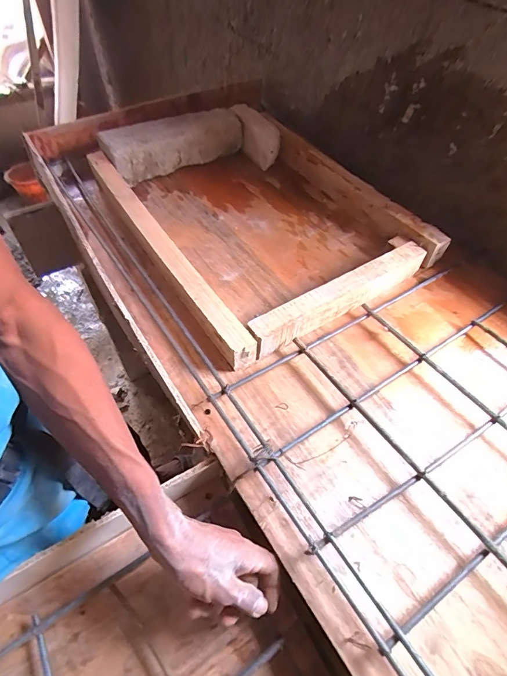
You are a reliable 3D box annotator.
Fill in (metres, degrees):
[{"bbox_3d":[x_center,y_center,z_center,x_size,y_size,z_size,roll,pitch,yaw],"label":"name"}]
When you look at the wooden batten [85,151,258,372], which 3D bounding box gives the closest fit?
[{"bbox_3d":[-0.169,-0.160,0.638,0.044,0.059,0.560,-28,59,-20],"label":"wooden batten"}]

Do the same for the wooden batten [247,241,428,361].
[{"bbox_3d":[0.137,-0.064,0.576,0.330,0.057,0.040,-28,59,-20],"label":"wooden batten"}]

